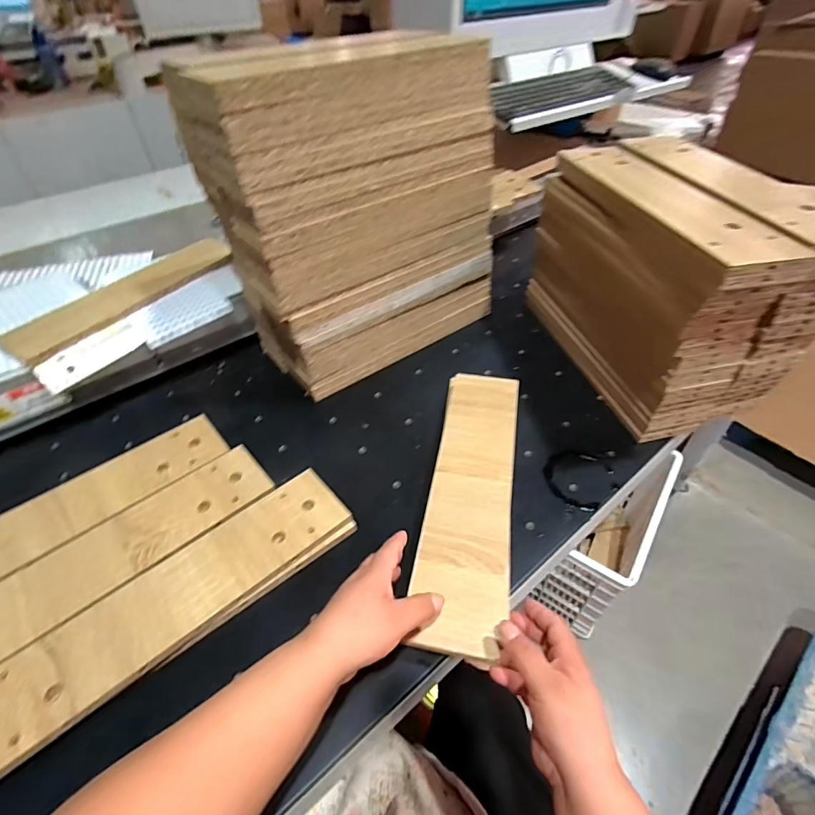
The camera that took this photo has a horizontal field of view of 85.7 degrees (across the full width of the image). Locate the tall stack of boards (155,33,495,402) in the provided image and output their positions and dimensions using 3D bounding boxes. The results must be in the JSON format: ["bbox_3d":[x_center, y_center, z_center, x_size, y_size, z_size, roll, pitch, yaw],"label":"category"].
[{"bbox_3d":[-0.073,-0.283,0.654,0.390,0.392,0.192,-29,50,-24],"label":"tall stack of boards"}]

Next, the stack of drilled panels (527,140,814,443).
[{"bbox_3d":[0.359,-0.180,0.627,0.210,0.261,0.377,-10,45,-7],"label":"stack of drilled panels"}]

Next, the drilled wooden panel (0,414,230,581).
[{"bbox_3d":[-0.410,0.123,0.524,0.375,0.007,0.093,-33,52,-27],"label":"drilled wooden panel"}]

